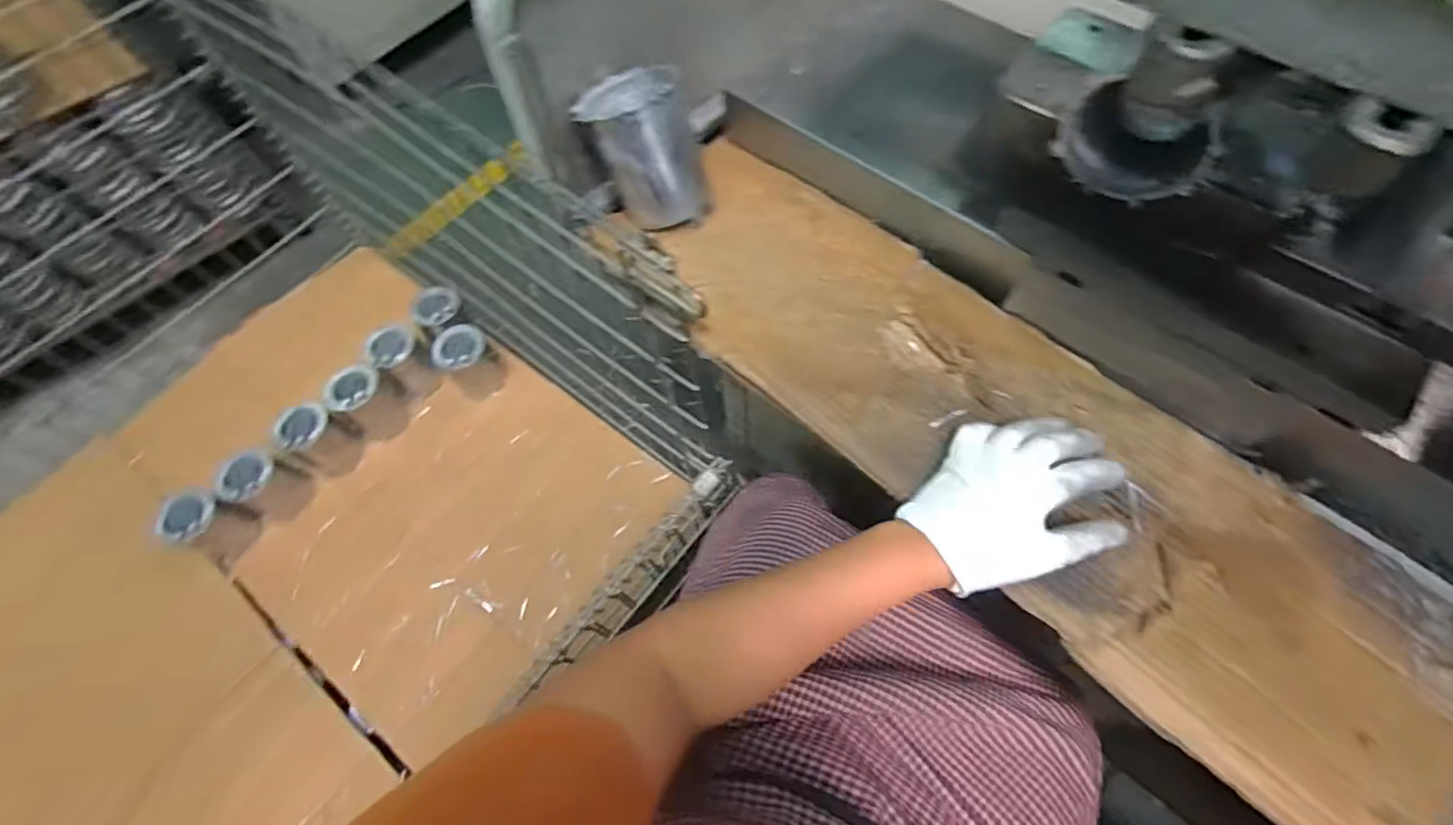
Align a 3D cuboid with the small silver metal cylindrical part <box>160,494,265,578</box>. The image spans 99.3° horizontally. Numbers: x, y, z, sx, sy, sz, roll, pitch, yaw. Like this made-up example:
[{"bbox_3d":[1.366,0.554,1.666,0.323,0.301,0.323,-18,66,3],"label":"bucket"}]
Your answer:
[{"bbox_3d":[-0.857,0.190,1.018,0.090,0.134,0.100,18,67,11],"label":"small silver metal cylindrical part"}]

